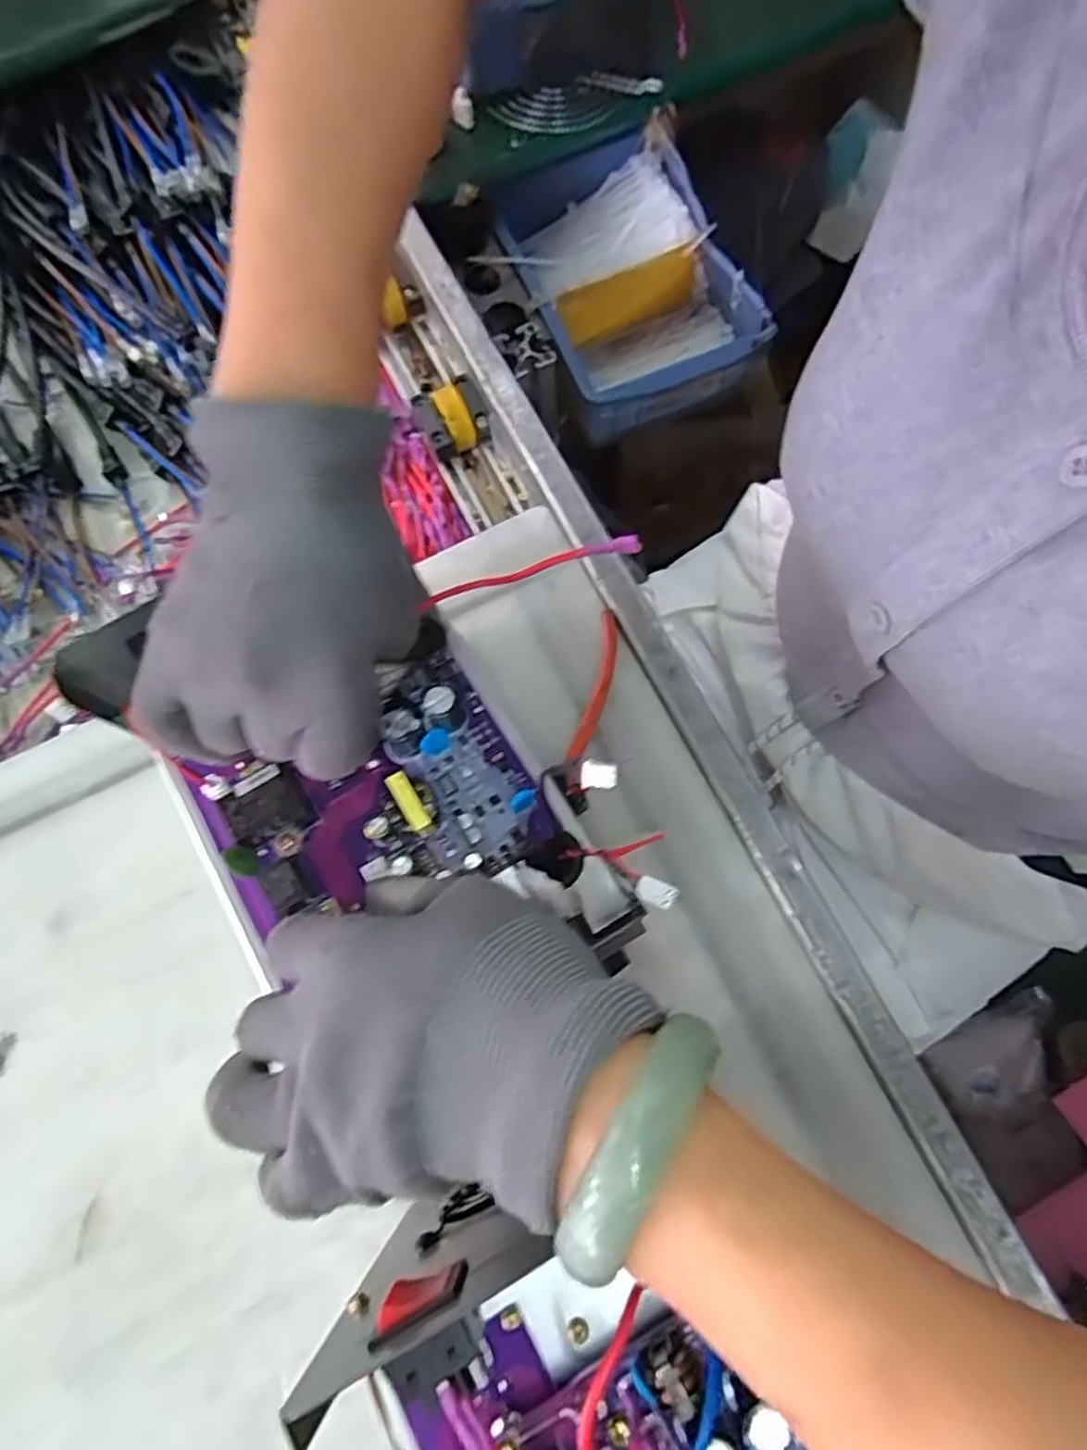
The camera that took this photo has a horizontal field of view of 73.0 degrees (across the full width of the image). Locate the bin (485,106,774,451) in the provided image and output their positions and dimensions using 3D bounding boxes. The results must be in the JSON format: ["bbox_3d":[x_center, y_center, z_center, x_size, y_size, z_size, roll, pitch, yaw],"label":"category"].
[{"bbox_3d":[0.077,-0.362,0.620,0.172,0.086,0.206,-26,74,-4],"label":"bin"}]

